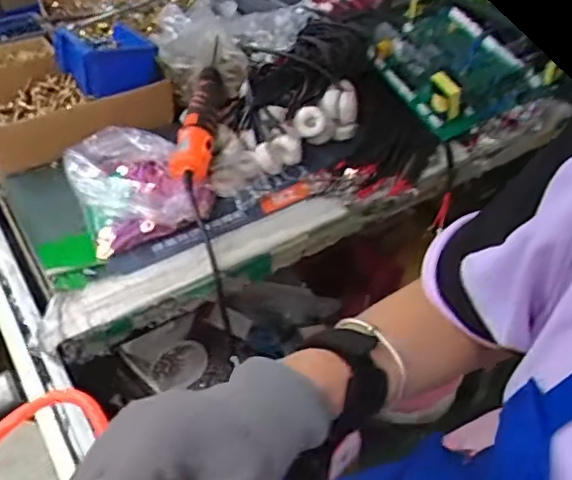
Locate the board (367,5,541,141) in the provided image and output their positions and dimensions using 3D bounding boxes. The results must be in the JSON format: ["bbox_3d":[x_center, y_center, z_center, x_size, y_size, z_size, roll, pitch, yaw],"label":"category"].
[{"bbox_3d":[0.231,-0.256,0.885,0.167,0.051,0.203,-25,57,-1],"label":"board"}]

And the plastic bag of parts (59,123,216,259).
[{"bbox_3d":[-0.184,-0.074,0.744,0.145,0.051,0.174,-23,46,-20],"label":"plastic bag of parts"}]

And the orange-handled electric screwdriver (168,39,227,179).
[{"bbox_3d":[-0.114,-0.167,0.813,0.054,0.042,0.265,-2,42,2],"label":"orange-handled electric screwdriver"}]

